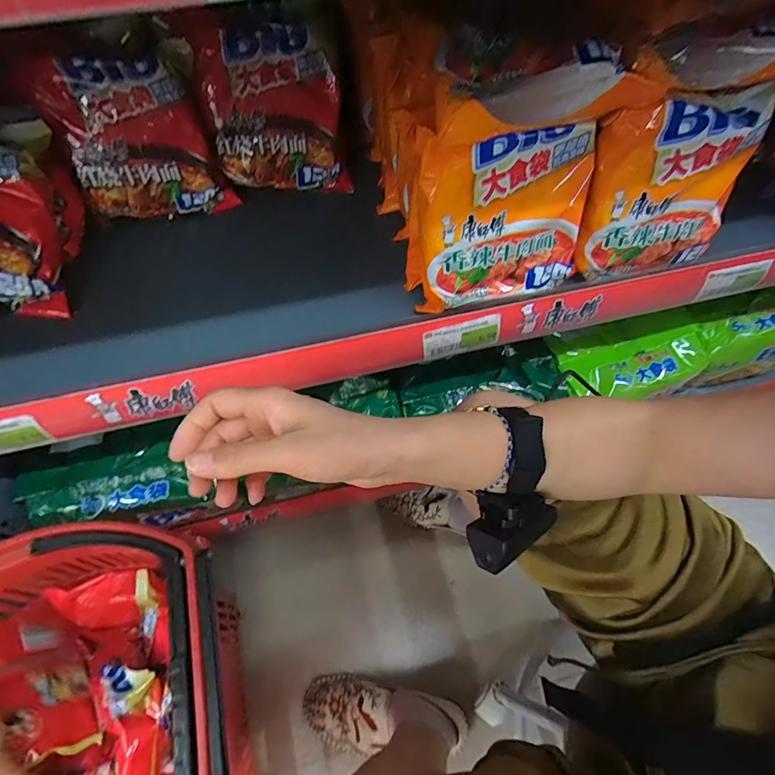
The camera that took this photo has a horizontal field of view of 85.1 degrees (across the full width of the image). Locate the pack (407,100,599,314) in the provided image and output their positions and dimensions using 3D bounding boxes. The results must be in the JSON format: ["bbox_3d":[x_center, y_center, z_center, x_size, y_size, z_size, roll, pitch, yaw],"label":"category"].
[{"bbox_3d":[0.104,-0.153,0.373,0.168,0.169,0.066,-9,42,-9],"label":"pack"}]

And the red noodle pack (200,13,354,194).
[{"bbox_3d":[-0.114,-0.278,0.431,0.128,0.141,0.048,-7,61,-4],"label":"red noodle pack"}]

